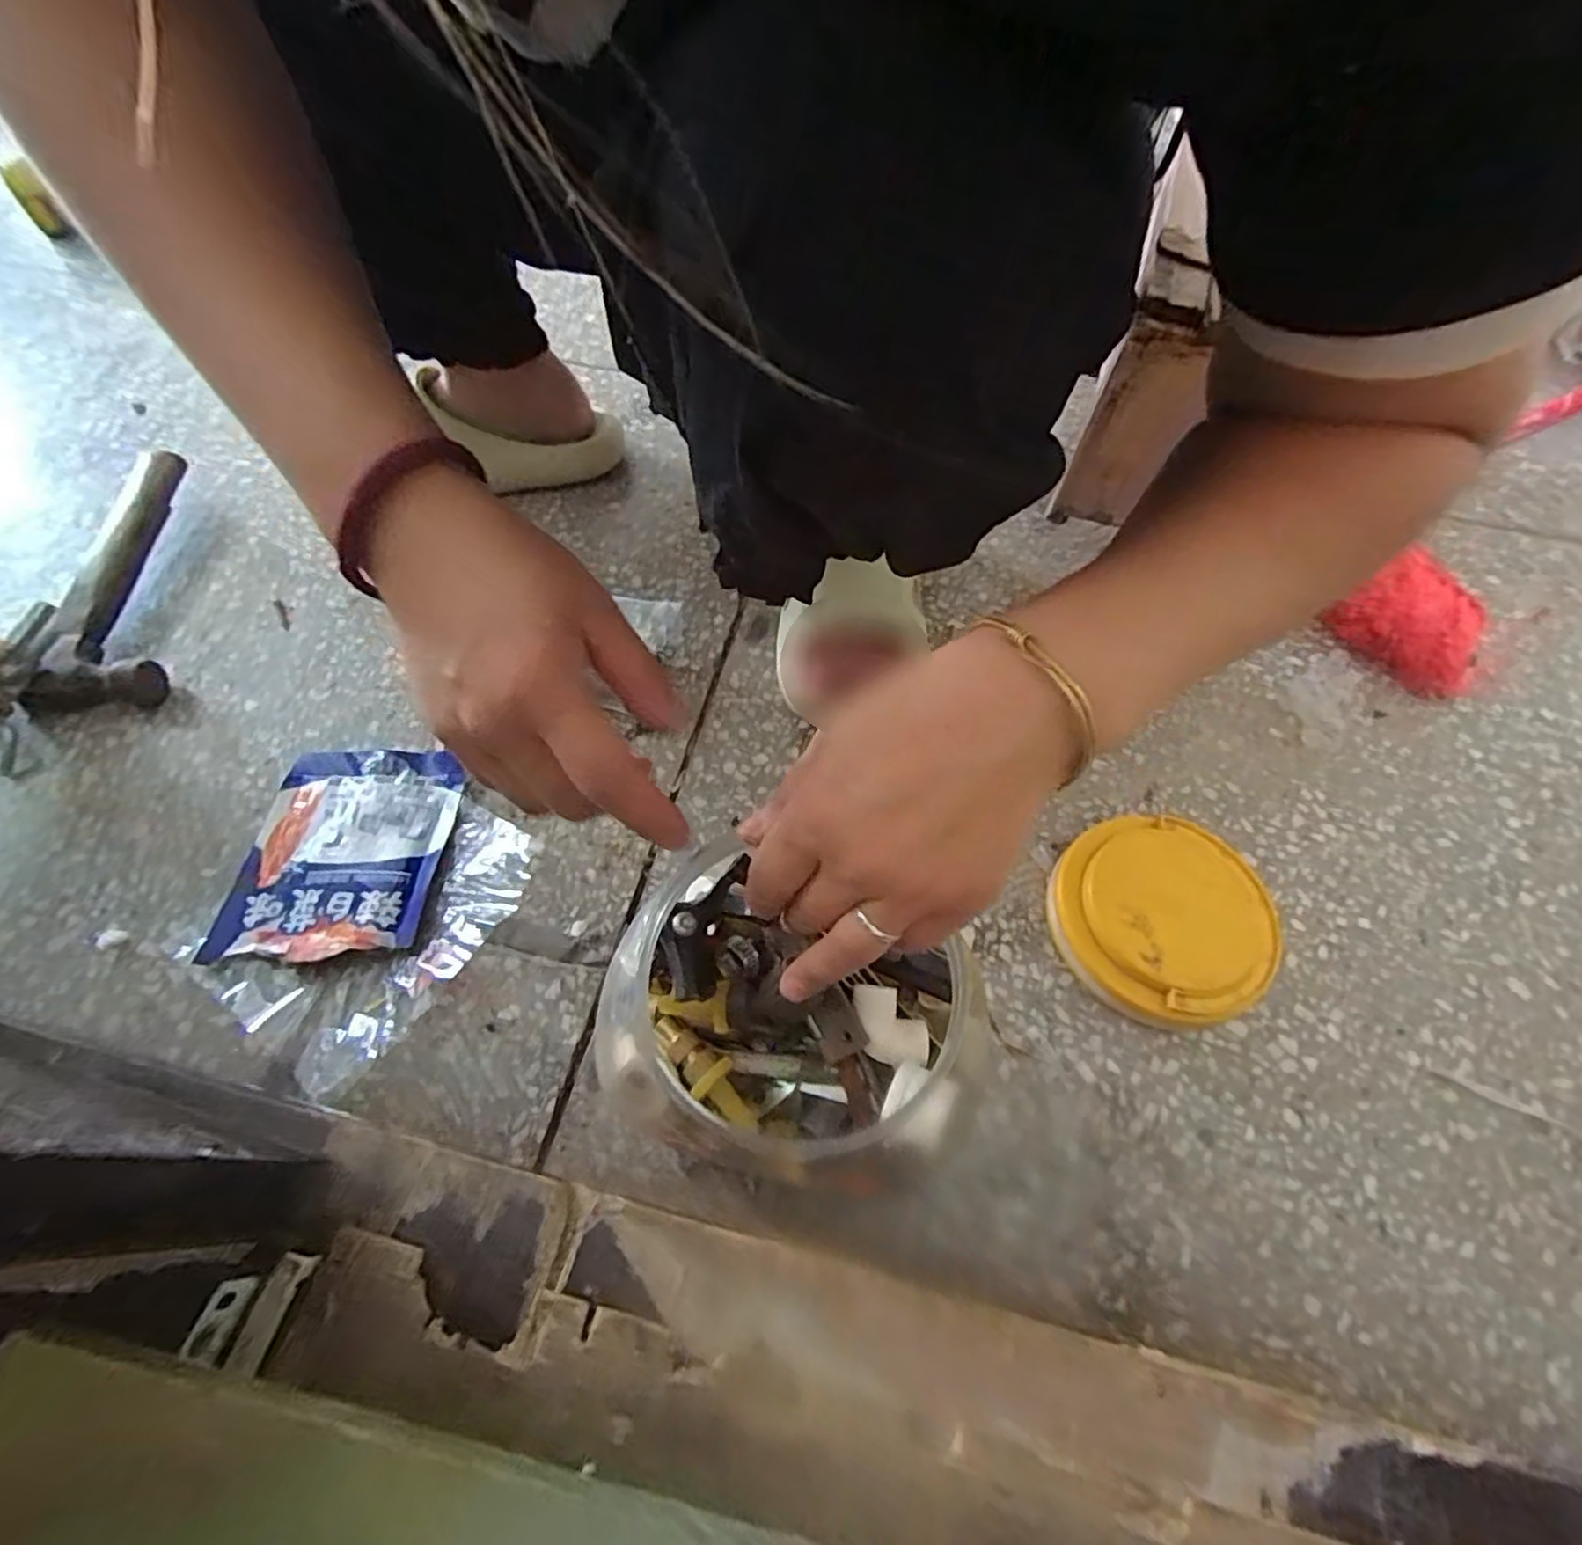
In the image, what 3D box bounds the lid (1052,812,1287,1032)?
[{"bbox_3d":[0.217,0.082,0.411,0.121,0.032,0.118,1,59,-2],"label":"lid"}]

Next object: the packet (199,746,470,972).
[{"bbox_3d":[-0.265,0.044,0.419,0.114,0.016,0.134,1,59,-1],"label":"packet"}]

